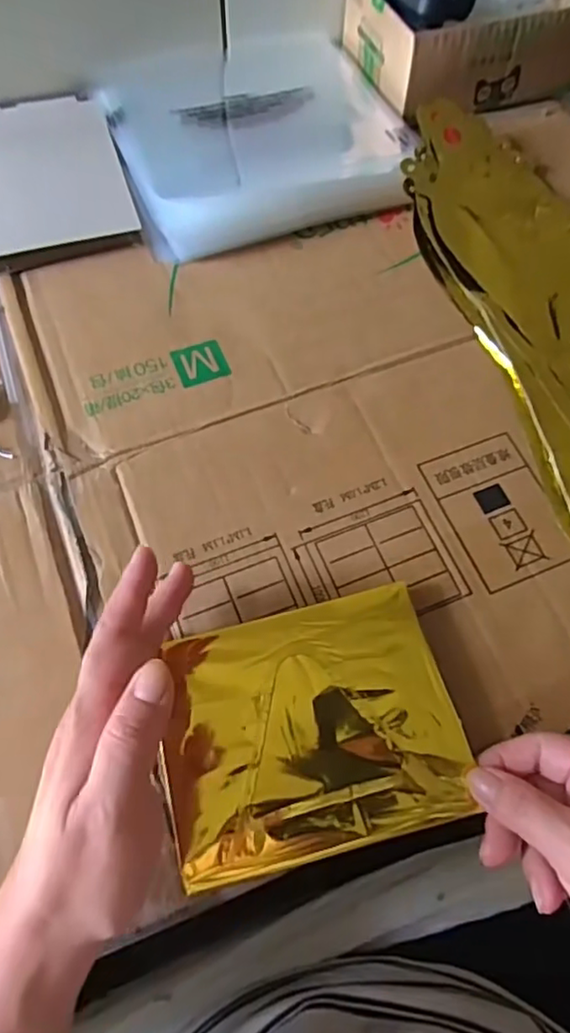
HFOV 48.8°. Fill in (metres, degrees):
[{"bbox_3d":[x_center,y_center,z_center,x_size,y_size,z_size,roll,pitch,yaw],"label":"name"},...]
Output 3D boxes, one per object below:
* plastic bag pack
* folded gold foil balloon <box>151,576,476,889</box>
[{"bbox_3d":[-0.026,-0.328,0.513,0.229,0.031,0.245,-16,65,-9],"label":"plastic bag pack"},{"bbox_3d":[0.012,0.106,0.319,0.142,0.014,0.117,-13,69,-3],"label":"folded gold foil balloon"}]

